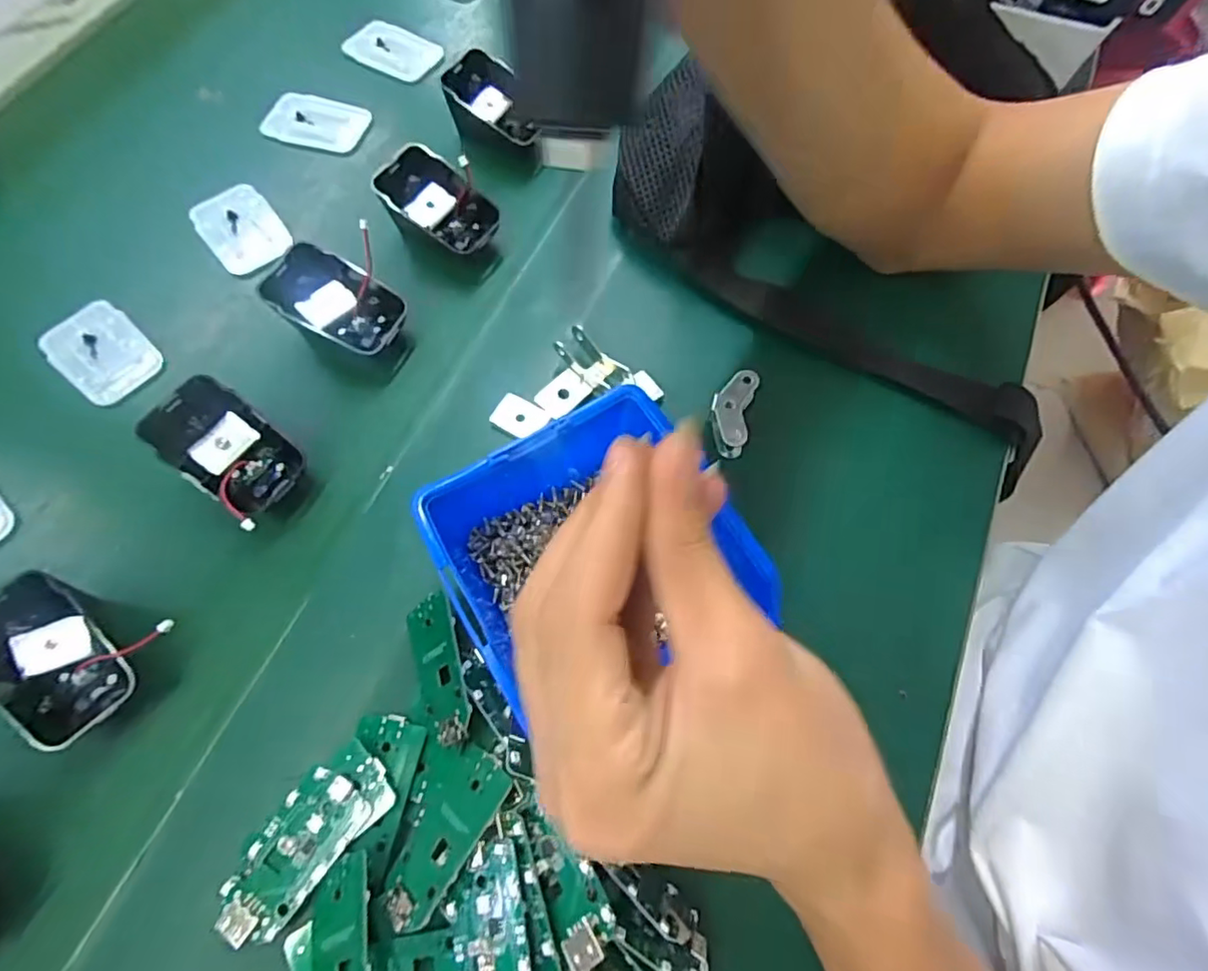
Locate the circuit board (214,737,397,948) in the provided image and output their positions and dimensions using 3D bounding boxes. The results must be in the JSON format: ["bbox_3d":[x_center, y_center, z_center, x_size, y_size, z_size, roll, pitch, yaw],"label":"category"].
[{"bbox_3d":[-0.120,0.142,0.232,0.033,0.006,0.074,39,73,15],"label":"circuit board"}]

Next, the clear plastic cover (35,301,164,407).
[{"bbox_3d":[-0.288,-0.077,0.333,0.068,0.004,0.045,40,74,15],"label":"clear plastic cover"}]

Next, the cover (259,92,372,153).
[{"bbox_3d":[-0.201,-0.255,0.407,0.073,0.010,0.041,15,69,7],"label":"cover"}]

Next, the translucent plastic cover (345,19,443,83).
[{"bbox_3d":[-0.157,-0.326,0.434,0.073,0.011,0.036,27,71,11],"label":"translucent plastic cover"}]

